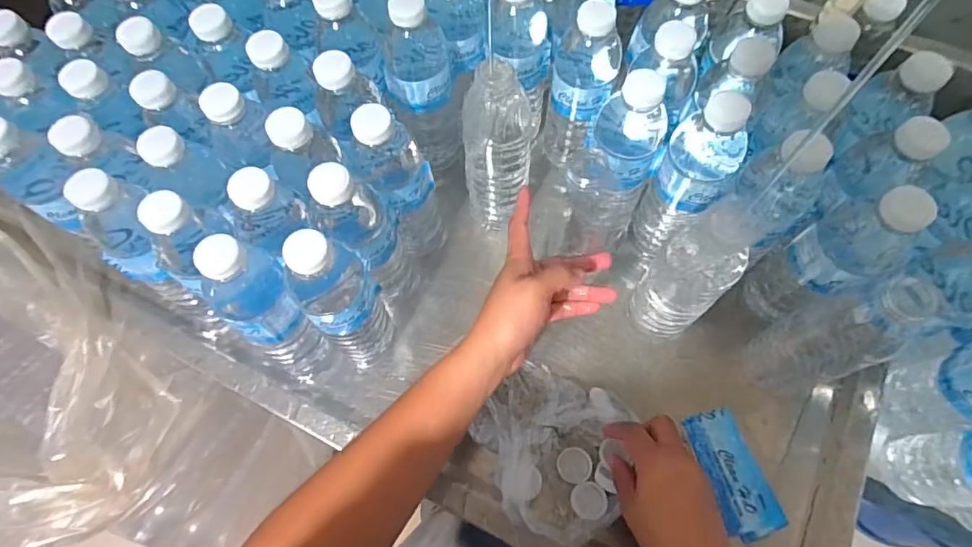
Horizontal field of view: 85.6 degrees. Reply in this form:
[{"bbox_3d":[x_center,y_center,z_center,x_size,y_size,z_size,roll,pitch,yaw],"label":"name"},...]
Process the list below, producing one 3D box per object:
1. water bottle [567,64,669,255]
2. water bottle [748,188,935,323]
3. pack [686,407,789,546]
[{"bbox_3d":[0.119,-0.092,0.489,0.078,0.210,0.060,11,68,5],"label":"water bottle"},{"bbox_3d":[0.294,-0.015,0.435,0.068,0.177,0.064,-25,69,-9],"label":"water bottle"},{"bbox_3d":[0.231,0.183,0.485,0.052,0.009,0.109,-16,68,-6],"label":"pack"}]

